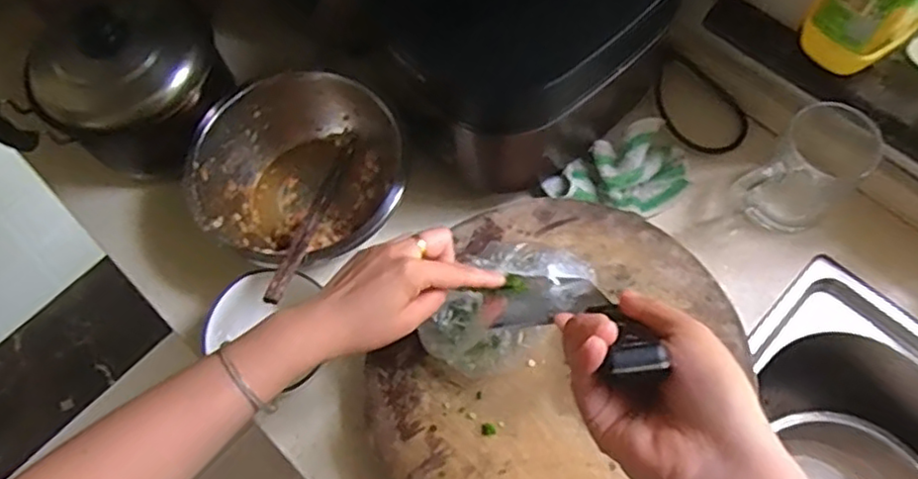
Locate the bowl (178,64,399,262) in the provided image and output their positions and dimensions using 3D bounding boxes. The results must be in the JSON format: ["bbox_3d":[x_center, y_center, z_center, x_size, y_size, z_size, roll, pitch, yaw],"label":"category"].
[{"bbox_3d":[-0.157,-0.059,0.668,0.195,0.097,0.202,-1,67,3],"label":"bowl"}]

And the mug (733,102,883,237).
[{"bbox_3d":[0.324,-0.053,0.630,0.083,0.123,0.102,42,75,18],"label":"mug"}]

